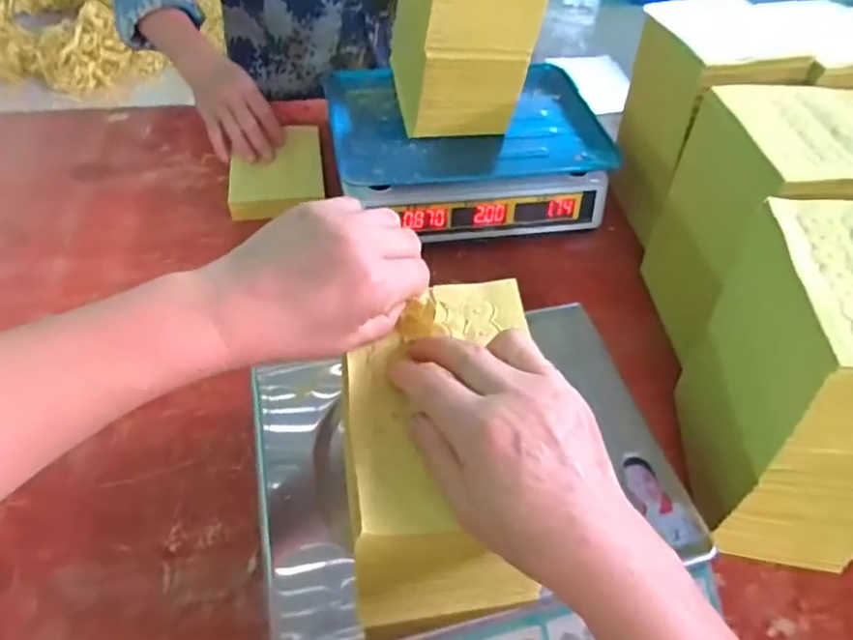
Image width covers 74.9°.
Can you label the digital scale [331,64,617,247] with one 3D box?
[{"bbox_3d":[0.050,-0.218,0.728,0.341,0.098,0.260,-6,53,-8],"label":"digital scale"}]

